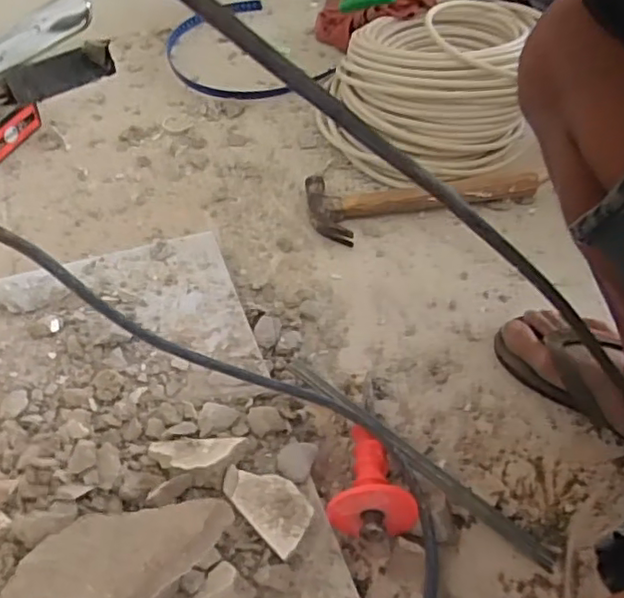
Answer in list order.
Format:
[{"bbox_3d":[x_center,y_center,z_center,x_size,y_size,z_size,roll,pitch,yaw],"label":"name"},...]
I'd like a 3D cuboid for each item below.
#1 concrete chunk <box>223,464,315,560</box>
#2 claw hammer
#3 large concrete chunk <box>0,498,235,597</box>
[{"bbox_3d":[-0.036,0.178,0.545,0.047,0.030,0.084,-38,61,-26],"label":"concrete chunk"},{"bbox_3d":[0.136,-0.144,0.837,0.289,0.040,0.109,-12,53,-10],"label":"claw hammer"},{"bbox_3d":[-0.150,0.203,0.478,0.104,0.061,0.169,34,59,23],"label":"large concrete chunk"}]

